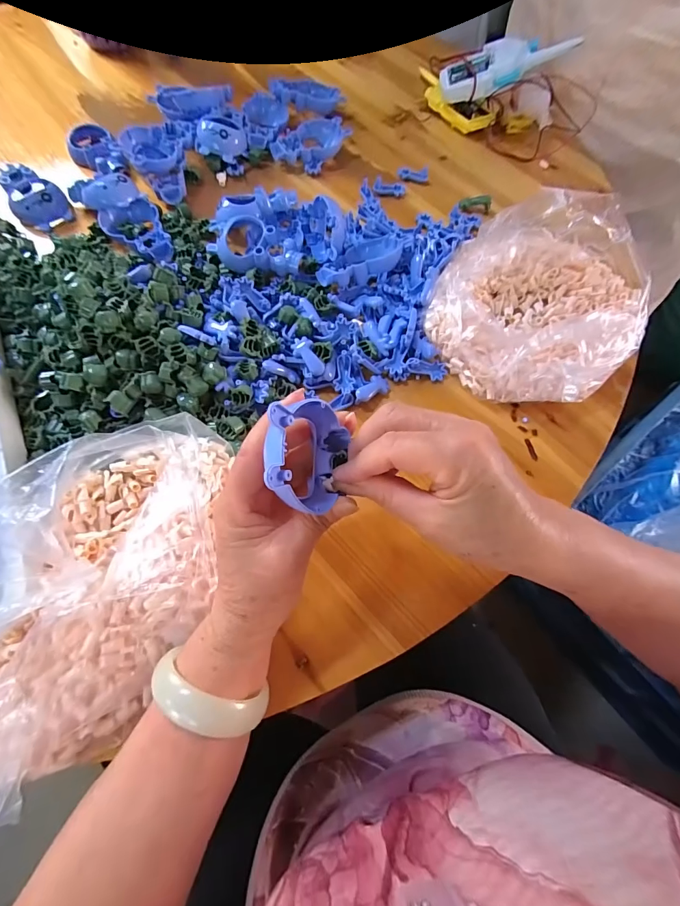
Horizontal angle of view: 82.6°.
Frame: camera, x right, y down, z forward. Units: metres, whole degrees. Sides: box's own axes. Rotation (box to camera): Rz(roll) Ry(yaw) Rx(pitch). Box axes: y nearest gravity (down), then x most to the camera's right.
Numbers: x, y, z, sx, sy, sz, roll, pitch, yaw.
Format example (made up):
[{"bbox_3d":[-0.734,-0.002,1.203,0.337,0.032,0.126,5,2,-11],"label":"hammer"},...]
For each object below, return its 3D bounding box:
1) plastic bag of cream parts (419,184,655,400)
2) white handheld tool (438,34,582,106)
[{"bbox_3d":[0.198,-0.145,0.371,0.210,0.080,0.176,-37,72,-17],"label":"plastic bag of cream parts"},{"bbox_3d":[0.217,-0.508,0.504,0.164,0.029,0.063,-10,62,13],"label":"white handheld tool"}]

